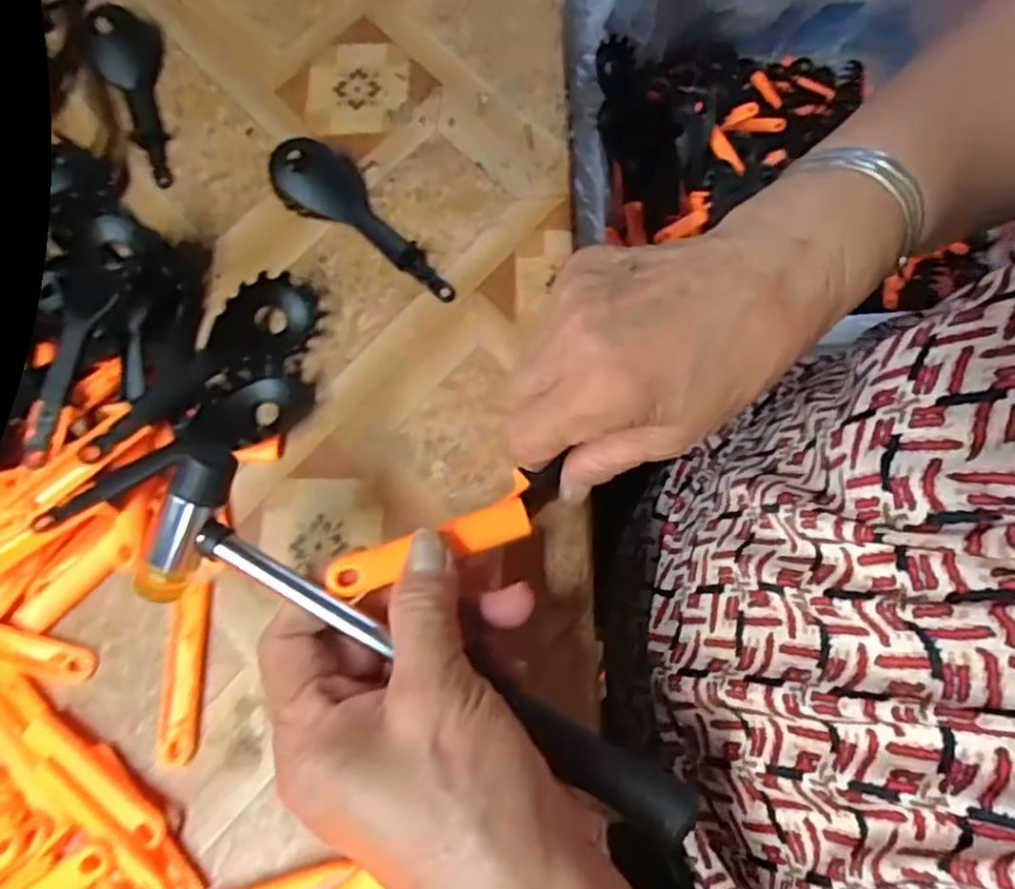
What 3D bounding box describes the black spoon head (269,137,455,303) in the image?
[{"bbox_3d":[-0.073,-0.120,0.341,0.120,0.017,0.038,37,78,12],"label":"black spoon head"}]

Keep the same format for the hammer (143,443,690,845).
[{"bbox_3d":[-0.032,0.070,0.225,0.207,0.020,0.048,29,76,3],"label":"hammer"}]

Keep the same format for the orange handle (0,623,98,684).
[{"bbox_3d":[-0.221,0.089,0.291,0.075,0.009,0.016,13,74,6],"label":"orange handle"}]

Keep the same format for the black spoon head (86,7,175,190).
[{"bbox_3d":[-0.210,-0.202,0.374,0.035,0.012,0.120,-21,73,-4],"label":"black spoon head"}]

